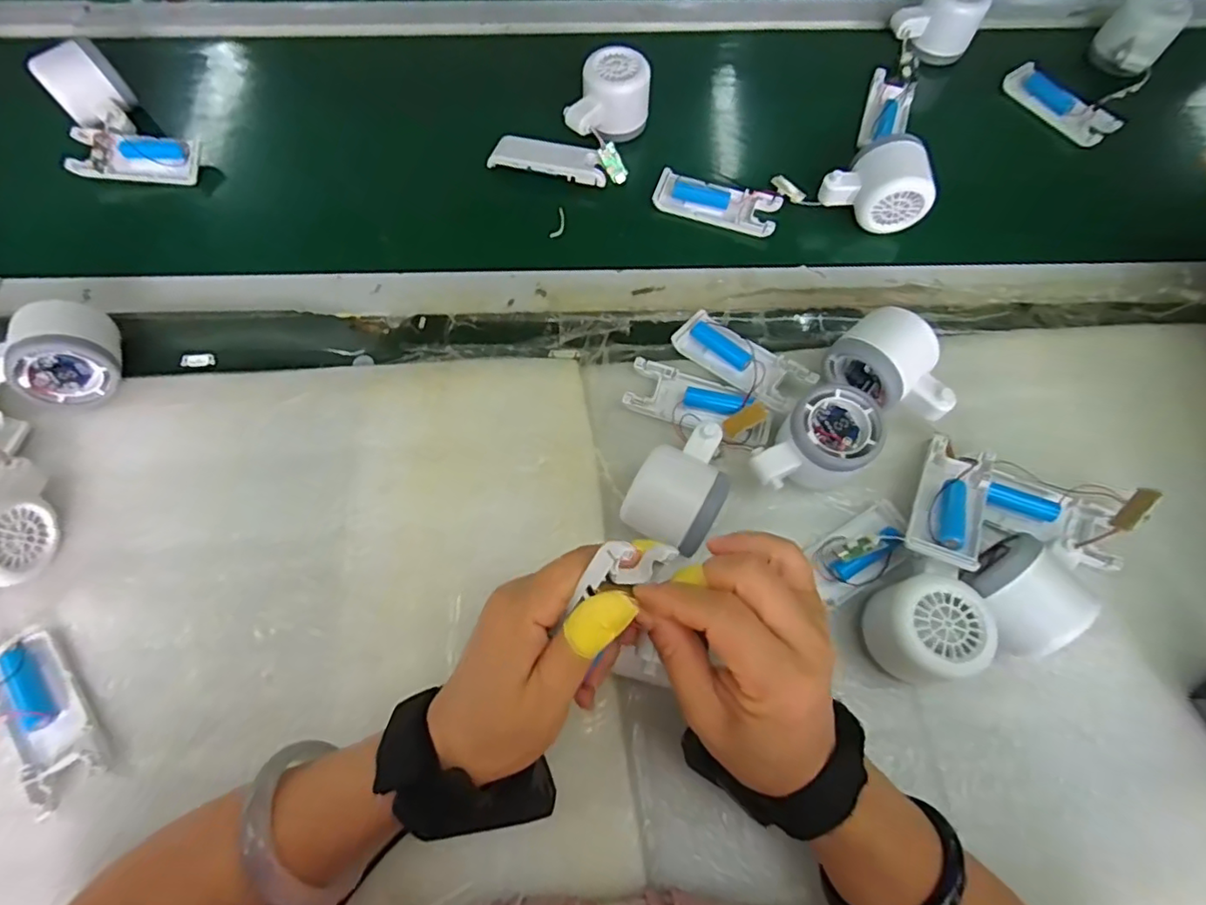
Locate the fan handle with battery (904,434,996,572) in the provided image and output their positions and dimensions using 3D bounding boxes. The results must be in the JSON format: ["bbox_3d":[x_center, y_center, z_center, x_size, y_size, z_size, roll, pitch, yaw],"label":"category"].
[{"bbox_3d":[0.223,0.030,0.371,0.037,0.016,0.100,29,54,10],"label":"fan handle with battery"}]

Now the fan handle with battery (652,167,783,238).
[{"bbox_3d":[0.098,-0.215,0.500,0.104,0.012,0.041,19,69,6],"label":"fan handle with battery"}]

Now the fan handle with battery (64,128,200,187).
[{"bbox_3d":[-0.405,-0.256,0.505,0.101,0.021,0.040,4,100,-5],"label":"fan handle with battery"}]

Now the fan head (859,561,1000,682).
[{"bbox_3d":[0.190,0.103,0.347,0.062,0.050,0.057,0,68,-1],"label":"fan head"}]

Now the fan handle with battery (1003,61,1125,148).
[{"bbox_3d":[0.431,-0.328,0.546,0.040,0.018,0.105,-30,72,-12],"label":"fan handle with battery"}]

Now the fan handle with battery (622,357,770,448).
[{"bbox_3d":[0.069,-0.035,0.417,0.102,0.022,0.047,19,69,6],"label":"fan handle with battery"}]

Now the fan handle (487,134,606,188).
[{"bbox_3d":[-0.047,-0.256,0.511,0.100,0.013,0.033,9,68,2],"label":"fan handle"}]

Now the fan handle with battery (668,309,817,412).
[{"bbox_3d":[0.101,-0.069,0.432,0.100,0.023,0.041,40,73,13],"label":"fan handle with battery"}]

